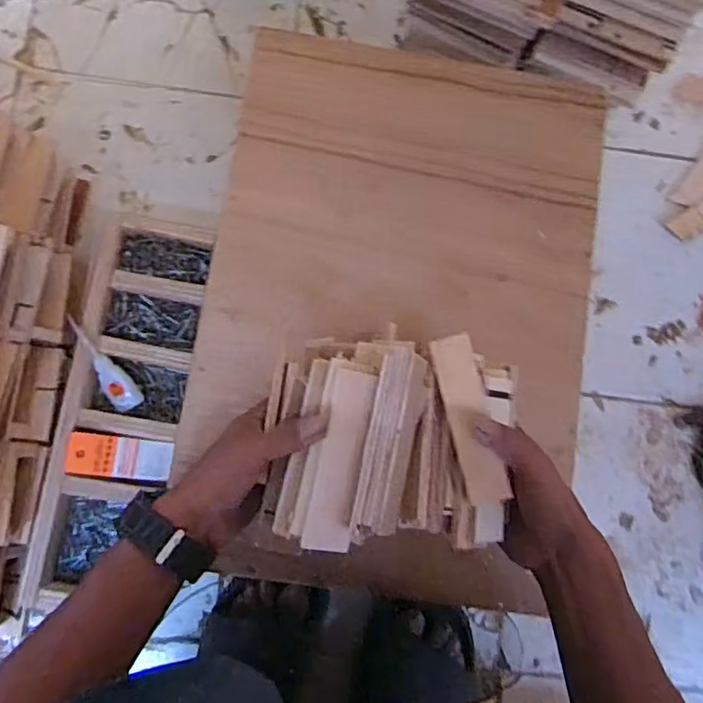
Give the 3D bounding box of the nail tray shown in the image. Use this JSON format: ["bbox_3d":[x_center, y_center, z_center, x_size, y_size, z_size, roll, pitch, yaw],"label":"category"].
[{"bbox_3d":[-0.232,0.052,0.631,0.117,0.045,0.392,10,81,-2],"label":"nail tray"}]

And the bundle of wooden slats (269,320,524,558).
[{"bbox_3d":[0.032,0.062,0.435,0.184,0.060,0.144,2,84,-4],"label":"bundle of wooden slats"}]

